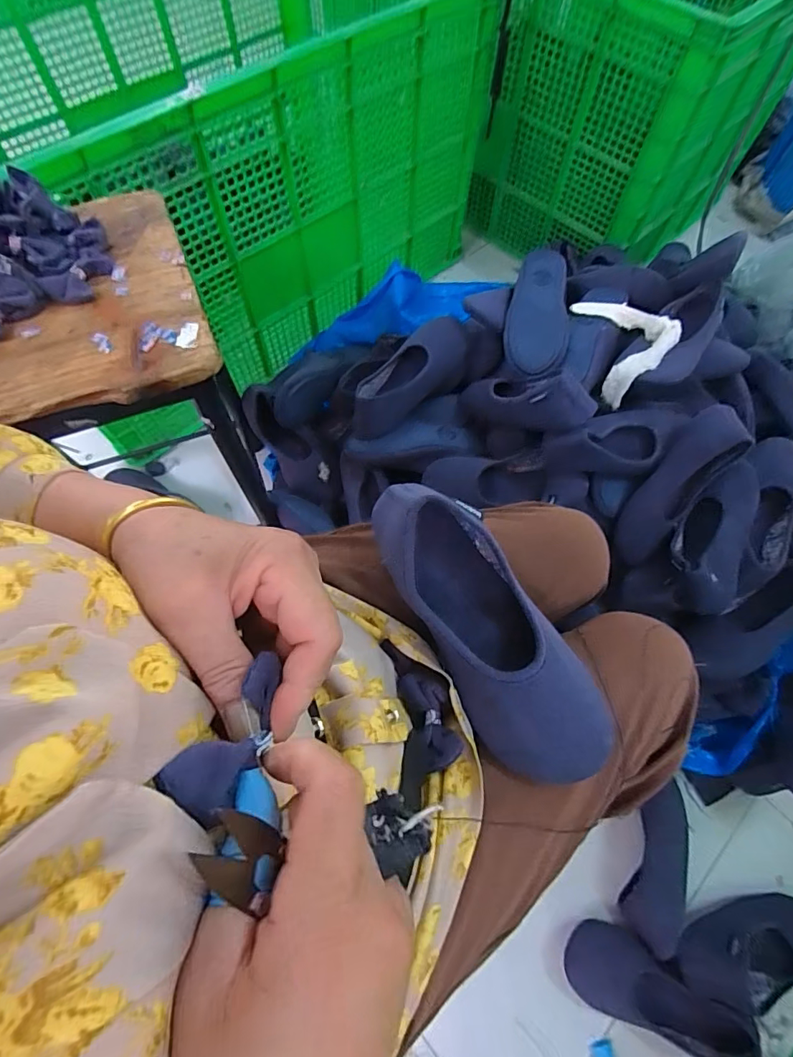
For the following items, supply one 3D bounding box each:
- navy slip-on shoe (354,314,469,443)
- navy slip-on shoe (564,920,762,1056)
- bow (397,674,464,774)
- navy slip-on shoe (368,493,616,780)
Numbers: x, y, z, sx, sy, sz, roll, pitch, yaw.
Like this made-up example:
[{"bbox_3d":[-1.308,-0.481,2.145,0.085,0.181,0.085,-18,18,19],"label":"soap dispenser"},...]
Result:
[{"bbox_3d":[0.013,-0.259,0.815,0.246,0.087,0.095,-39,72,-16],"label":"navy slip-on shoe"},{"bbox_3d":[0.342,0.626,0.626,0.232,0.082,0.101,29,68,11],"label":"navy slip-on shoe"},{"bbox_3d":[0.021,0.144,0.355,0.035,0.020,0.068,-19,67,-9],"label":"bow"},{"bbox_3d":[0.067,0.064,0.351,0.093,0.073,0.251,-28,69,-13],"label":"navy slip-on shoe"}]

